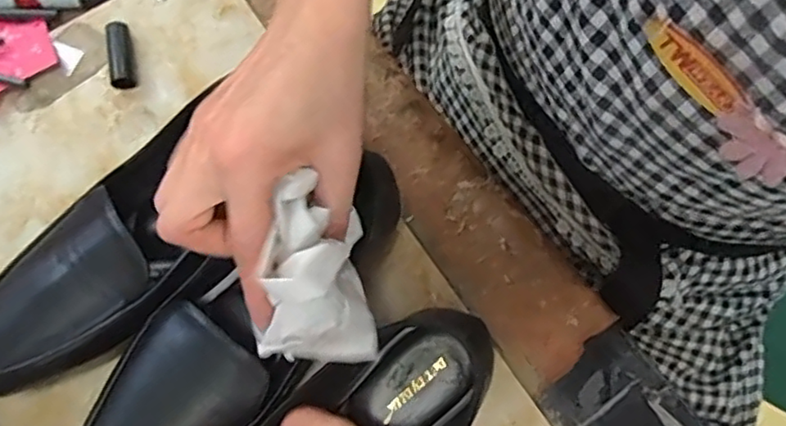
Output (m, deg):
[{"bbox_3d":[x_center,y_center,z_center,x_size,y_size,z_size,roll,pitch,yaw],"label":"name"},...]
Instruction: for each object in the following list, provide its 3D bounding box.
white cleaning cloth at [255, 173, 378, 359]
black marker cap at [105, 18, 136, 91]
[{"bbox_3d":[-0.040,0.035,0.299,0.055,0.092,0.042,-11,34,-6],"label":"white cleaning cloth"},{"bbox_3d":[-0.182,-0.105,0.424,0.015,0.018,0.043,-10,74,-5],"label":"black marker cap"}]

